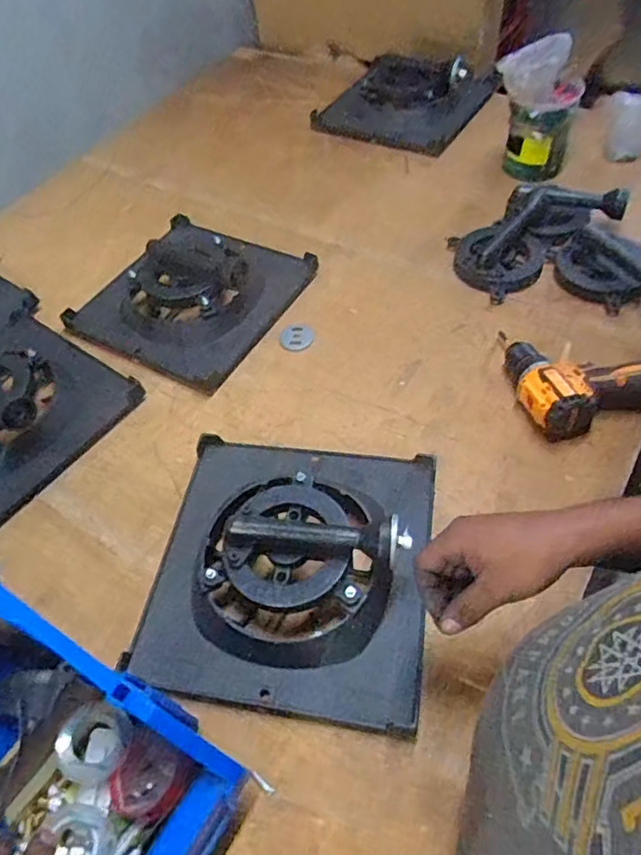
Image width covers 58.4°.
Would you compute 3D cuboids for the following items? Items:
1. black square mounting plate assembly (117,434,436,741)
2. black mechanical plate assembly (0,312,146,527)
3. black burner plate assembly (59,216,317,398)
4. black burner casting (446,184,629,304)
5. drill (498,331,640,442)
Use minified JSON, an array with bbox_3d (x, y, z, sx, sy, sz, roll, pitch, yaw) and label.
[{"bbox_3d":[-0.038,0.128,0.619,0.297,0.101,0.307,6,55,9],"label":"black square mounting plate assembly"},{"bbox_3d":[-0.459,-0.034,0.802,0.297,0.066,0.295,29,61,23],"label":"black mechanical plate assembly"},{"bbox_3d":[-0.207,-0.235,0.919,0.297,0.087,0.311,25,60,21],"label":"black burner plate assembly"},{"bbox_3d":[0.350,-0.334,0.966,0.309,0.057,0.163,-33,58,-18],"label":"black burner casting"},{"bbox_3d":[0.354,-0.088,0.764,0.205,0.067,0.178,-14,54,-5],"label":"drill"}]

